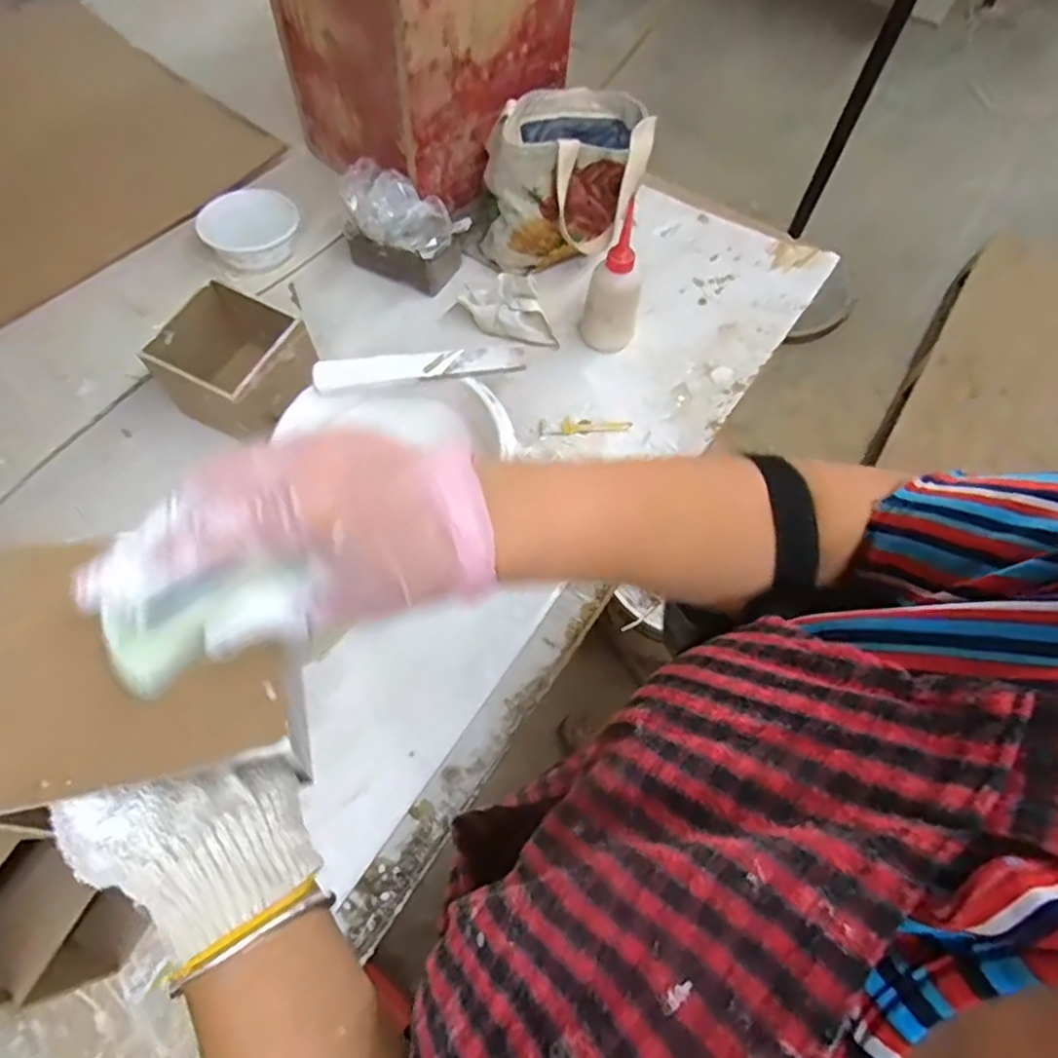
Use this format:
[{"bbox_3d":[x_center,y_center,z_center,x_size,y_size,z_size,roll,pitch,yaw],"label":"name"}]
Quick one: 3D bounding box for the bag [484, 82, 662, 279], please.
[{"bbox_3d":[0.045,-0.427,0.783,0.179,0.151,0.190,11,65,3],"label":"bag"}]

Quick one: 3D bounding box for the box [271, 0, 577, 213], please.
[{"bbox_3d":[-0.117,-0.596,0.753,0.256,0.272,0.247,-40,72,-18],"label":"box"}]

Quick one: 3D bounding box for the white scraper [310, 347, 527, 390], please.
[{"bbox_3d":[-0.105,-0.157,0.621,0.198,0.009,0.031,-7,64,-5],"label":"white scraper"}]

